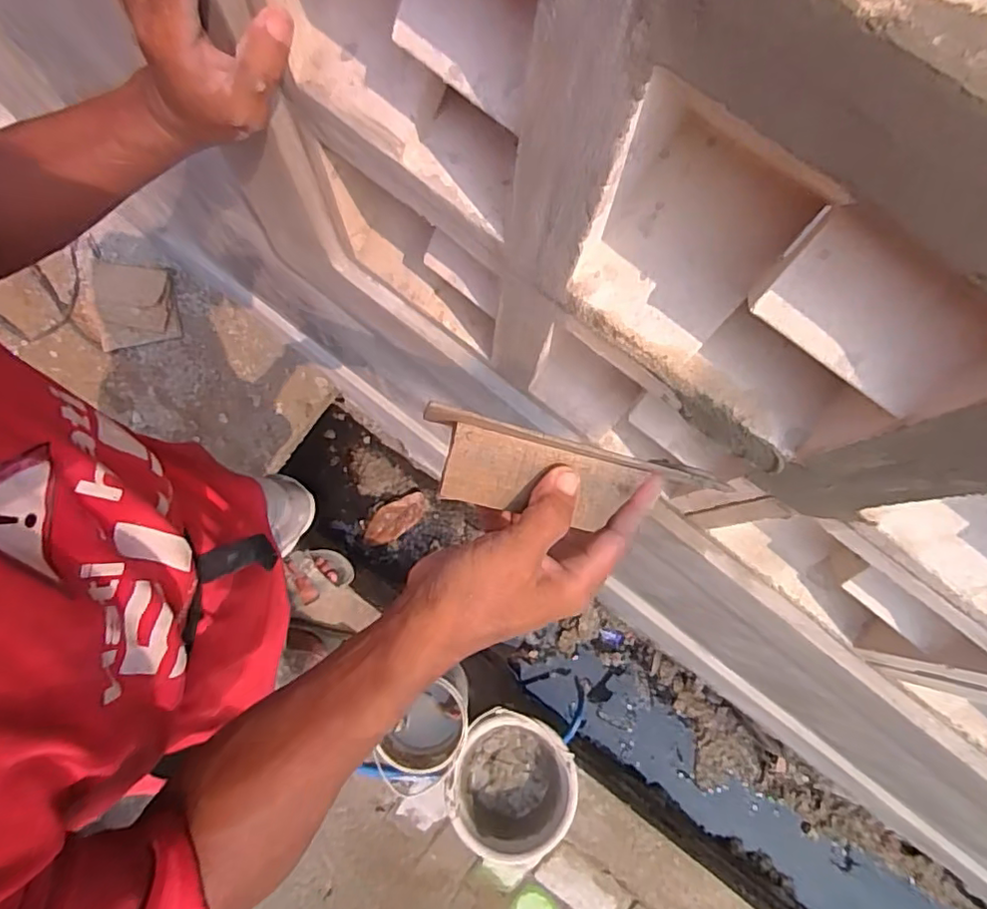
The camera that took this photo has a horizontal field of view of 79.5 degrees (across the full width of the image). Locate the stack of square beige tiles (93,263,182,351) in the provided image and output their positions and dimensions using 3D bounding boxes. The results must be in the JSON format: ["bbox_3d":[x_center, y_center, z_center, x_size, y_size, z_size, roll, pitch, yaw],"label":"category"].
[{"bbox_3d":[-0.767,-0.318,1.279,0.156,0.020,0.166,-10,94,-9],"label":"stack of square beige tiles"}]

